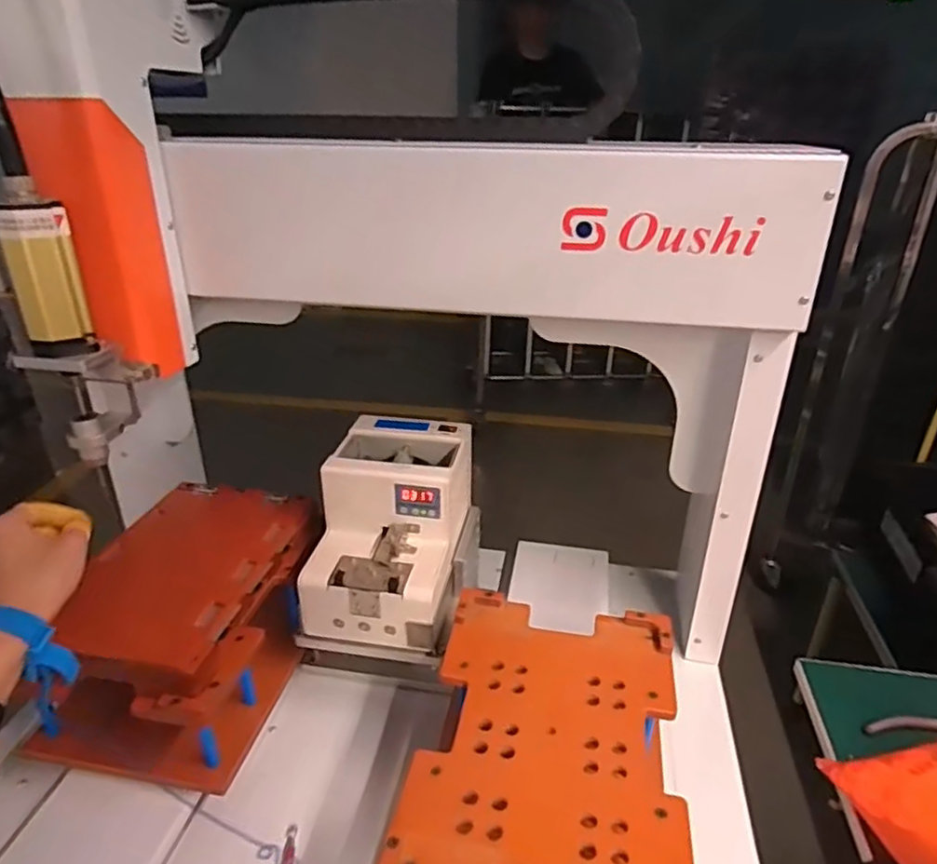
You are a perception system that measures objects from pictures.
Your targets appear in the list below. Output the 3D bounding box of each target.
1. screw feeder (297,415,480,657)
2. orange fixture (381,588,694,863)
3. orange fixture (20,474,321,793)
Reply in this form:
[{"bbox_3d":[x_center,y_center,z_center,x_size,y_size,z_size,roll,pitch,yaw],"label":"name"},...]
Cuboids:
[{"bbox_3d":[-0.071,0.097,0.665,0.142,0.150,0.191,5,27,8],"label":"screw feeder"},{"bbox_3d":[0.061,0.263,0.508,0.185,0.092,0.268,6,28,10],"label":"orange fixture"},{"bbox_3d":[-0.263,0.180,0.636,0.179,0.137,0.257,4,27,6],"label":"orange fixture"}]

